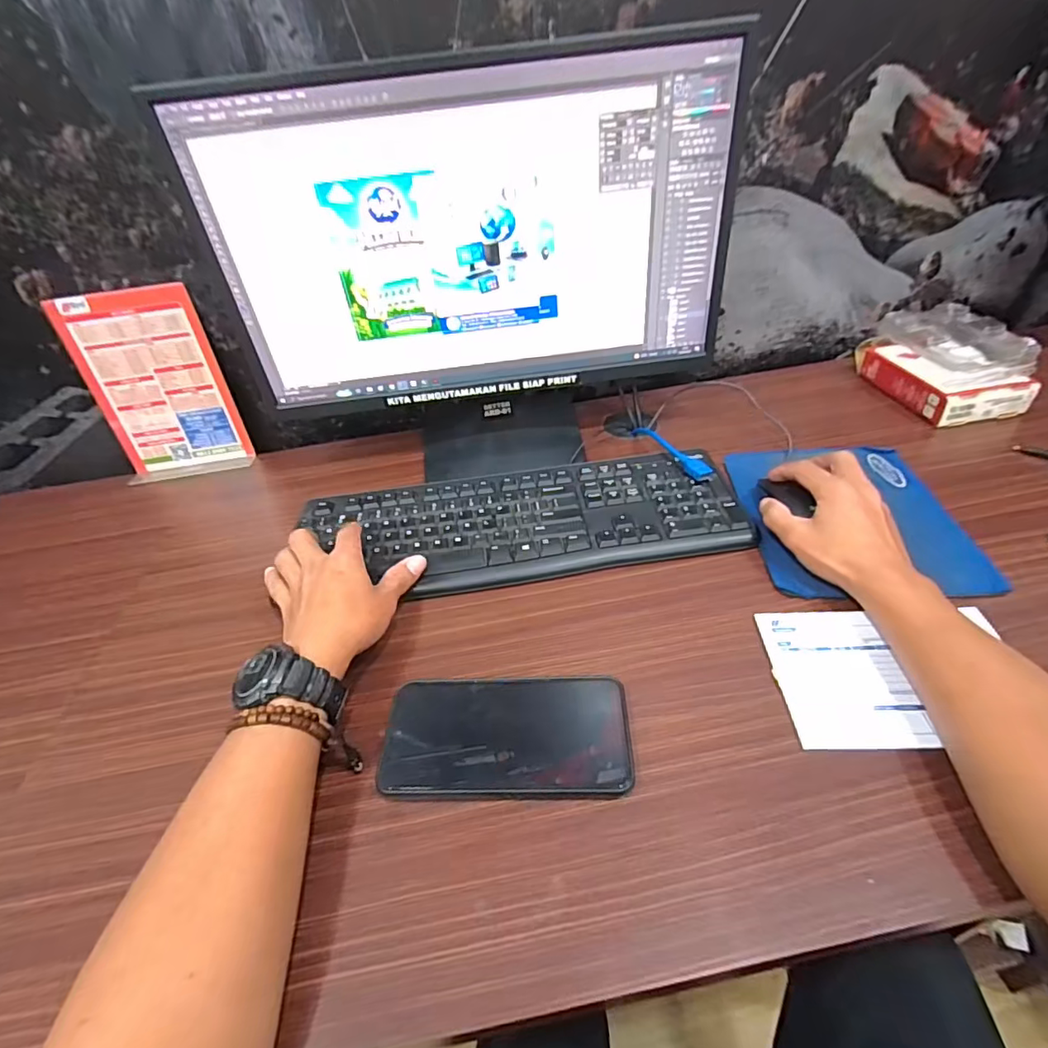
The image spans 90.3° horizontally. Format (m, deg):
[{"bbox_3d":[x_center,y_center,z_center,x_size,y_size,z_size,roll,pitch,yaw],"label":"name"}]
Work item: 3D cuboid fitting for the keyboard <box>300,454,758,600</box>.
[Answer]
[{"bbox_3d":[-0.004,-0.004,0.511,0.415,0.016,0.163,-3,42,4],"label":"keyboard"}]

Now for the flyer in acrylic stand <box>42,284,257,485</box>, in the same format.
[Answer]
[{"bbox_3d":[-0.436,-0.161,0.625,0.144,0.207,0.059,-14,41,-7],"label":"flyer in acrylic stand"}]

